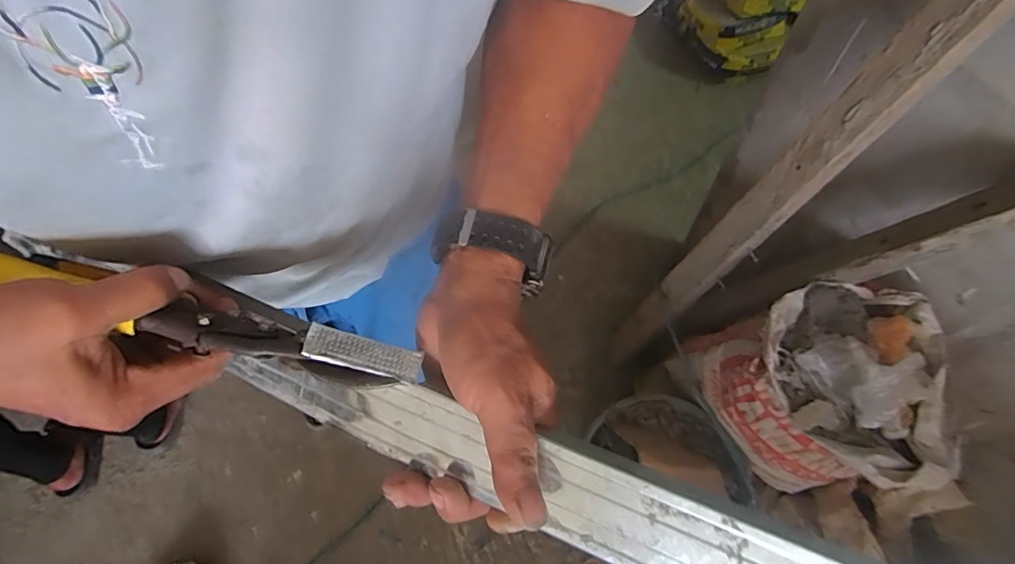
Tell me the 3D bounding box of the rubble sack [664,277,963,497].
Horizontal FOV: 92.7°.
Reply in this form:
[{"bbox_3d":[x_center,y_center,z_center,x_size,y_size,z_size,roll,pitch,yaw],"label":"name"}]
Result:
[{"bbox_3d":[0.518,0.178,0.823,0.267,0.310,0.336,-19,61,-10],"label":"rubble sack"}]

